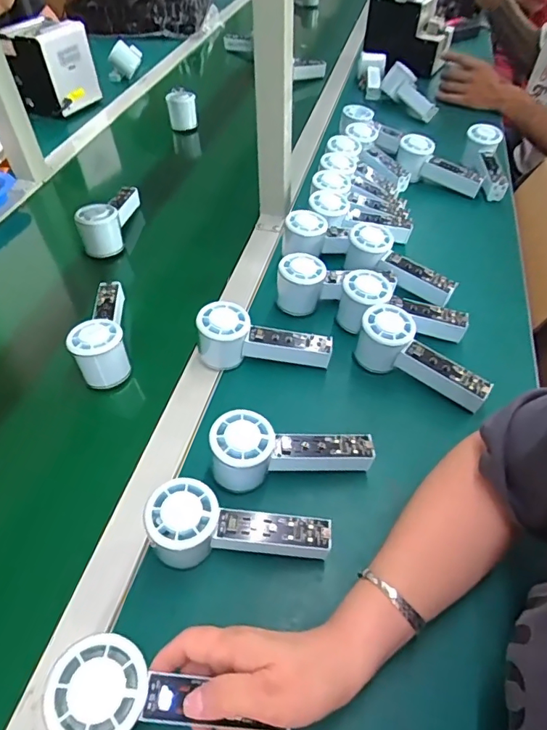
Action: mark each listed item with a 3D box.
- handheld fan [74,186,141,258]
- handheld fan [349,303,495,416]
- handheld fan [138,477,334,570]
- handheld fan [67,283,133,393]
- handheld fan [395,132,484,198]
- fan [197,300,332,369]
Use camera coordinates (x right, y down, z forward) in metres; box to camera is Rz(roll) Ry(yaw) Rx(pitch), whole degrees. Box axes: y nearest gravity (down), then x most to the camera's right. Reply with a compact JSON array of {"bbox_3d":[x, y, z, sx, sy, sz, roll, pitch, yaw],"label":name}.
[{"bbox_3d":[-0.249,-0.232,0.726,0.059,0.063,0.148,-1,49,0],"label":"handheld fan"},{"bbox_3d":[0.162,-0.004,0.532,0.154,0.058,0.056,34,56,12],"label":"handheld fan"},{"bbox_3d":[-0.027,0.136,0.397,0.150,0.059,0.057,2,49,2],"label":"handheld fan"},{"bbox_3d":[-0.201,-0.049,0.566,0.052,0.056,0.150,-7,49,-6],"label":"handheld fan"},{"bbox_3d":[0.290,-0.346,0.845,0.159,0.052,0.061,30,53,0],"label":"handheld fan"},{"bbox_3d":[-0.013,-0.023,0.551,0.154,0.063,0.053,12,48,-9],"label":"fan"}]

